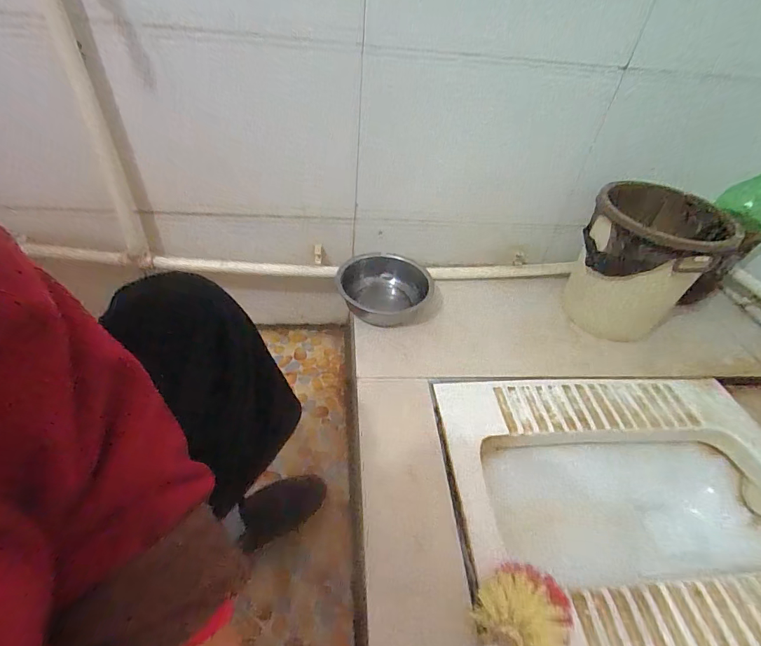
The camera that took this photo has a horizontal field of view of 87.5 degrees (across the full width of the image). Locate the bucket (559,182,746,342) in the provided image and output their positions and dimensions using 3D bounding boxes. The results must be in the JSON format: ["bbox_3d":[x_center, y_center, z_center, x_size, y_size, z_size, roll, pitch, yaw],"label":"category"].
[{"bbox_3d":[0.478,-0.103,0.759,0.212,0.240,0.203,36,50,27],"label":"bucket"}]

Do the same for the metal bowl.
[{"bbox_3d":[0.008,-0.065,0.783,0.180,0.060,0.175,4,43,-4],"label":"metal bowl"}]

